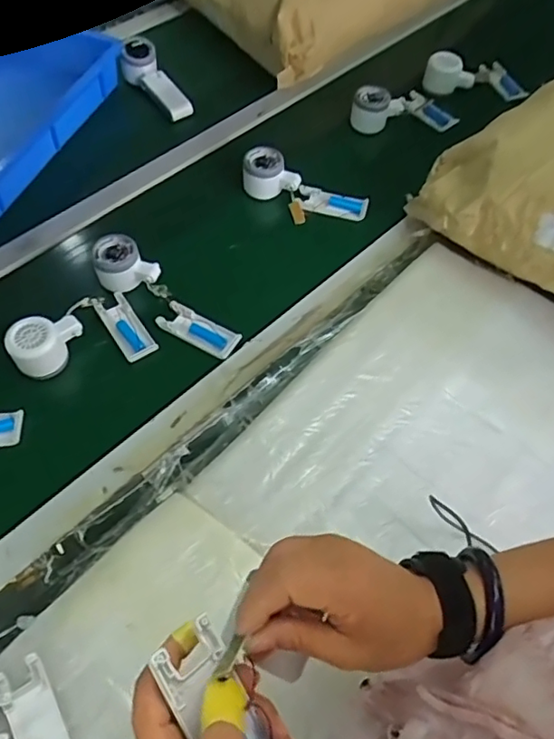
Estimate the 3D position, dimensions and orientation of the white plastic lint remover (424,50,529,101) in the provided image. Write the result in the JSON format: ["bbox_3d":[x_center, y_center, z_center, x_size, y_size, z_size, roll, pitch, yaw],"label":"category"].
[{"bbox_3d":[0.334,-0.491,0.950,0.150,0.056,0.101,-4,59,-23],"label":"white plastic lint remover"}]

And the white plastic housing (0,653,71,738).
[{"bbox_3d":[-0.209,0.307,0.483,0.040,0.019,0.103,-27,64,-17],"label":"white plastic housing"}]

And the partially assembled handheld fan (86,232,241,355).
[{"bbox_3d":[-0.138,-0.094,0.694,0.211,0.045,0.055,32,64,15],"label":"partially assembled handheld fan"}]

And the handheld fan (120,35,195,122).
[{"bbox_3d":[-0.194,-0.478,0.912,0.056,0.066,0.148,-37,68,-21],"label":"handheld fan"}]

